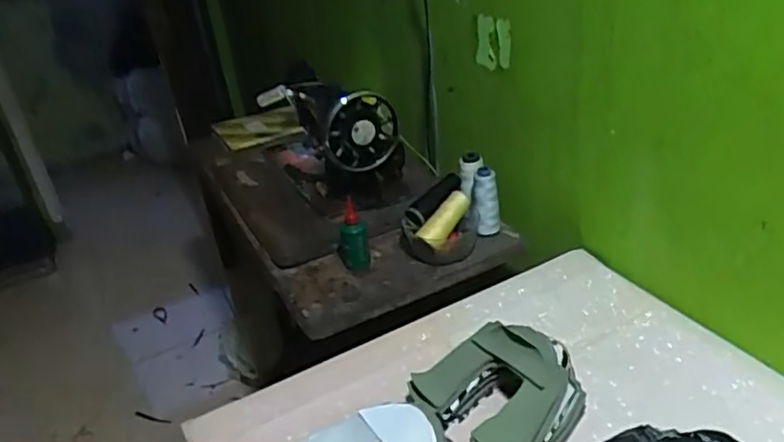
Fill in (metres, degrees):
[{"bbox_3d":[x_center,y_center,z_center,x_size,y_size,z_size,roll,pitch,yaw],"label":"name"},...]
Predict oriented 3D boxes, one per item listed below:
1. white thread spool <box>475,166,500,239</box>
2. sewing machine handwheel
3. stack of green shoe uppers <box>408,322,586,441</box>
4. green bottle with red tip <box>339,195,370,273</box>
[{"bbox_3d":[0.157,-0.024,1.041,0.036,0.131,0.033,-1,30,11],"label":"white thread spool"},{"bbox_3d":[-0.053,-0.155,1.080,0.132,0.149,0.038,-24,48,-14],"label":"sewing machine handwheel"},{"bbox_3d":[0.120,0.184,0.709,0.153,0.078,0.170,-26,34,-29],"label":"stack of green shoe uppers"},{"bbox_3d":[-0.062,0.027,0.996,0.049,0.126,0.038,-9,30,-2],"label":"green bottle with red tip"}]

